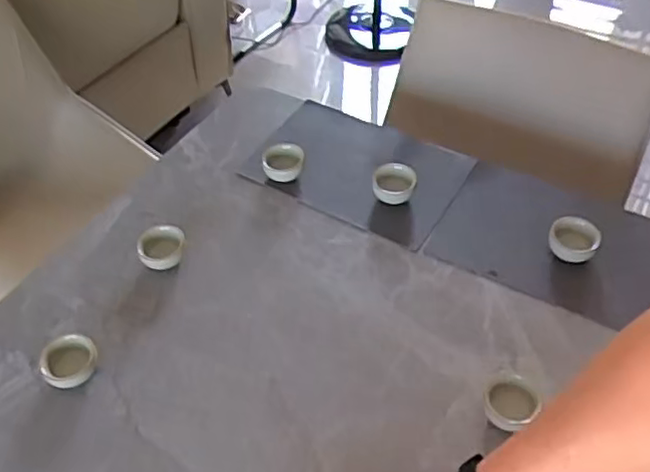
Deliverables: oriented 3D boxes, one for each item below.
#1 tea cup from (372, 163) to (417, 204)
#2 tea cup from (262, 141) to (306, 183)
[{"bbox_3d":[0.094,-0.072,0.880,0.057,0.030,0.057,-1,50,1],"label":"tea cup"},{"bbox_3d":[-0.058,-0.100,0.905,0.056,0.033,0.054,-1,50,1],"label":"tea cup"}]

